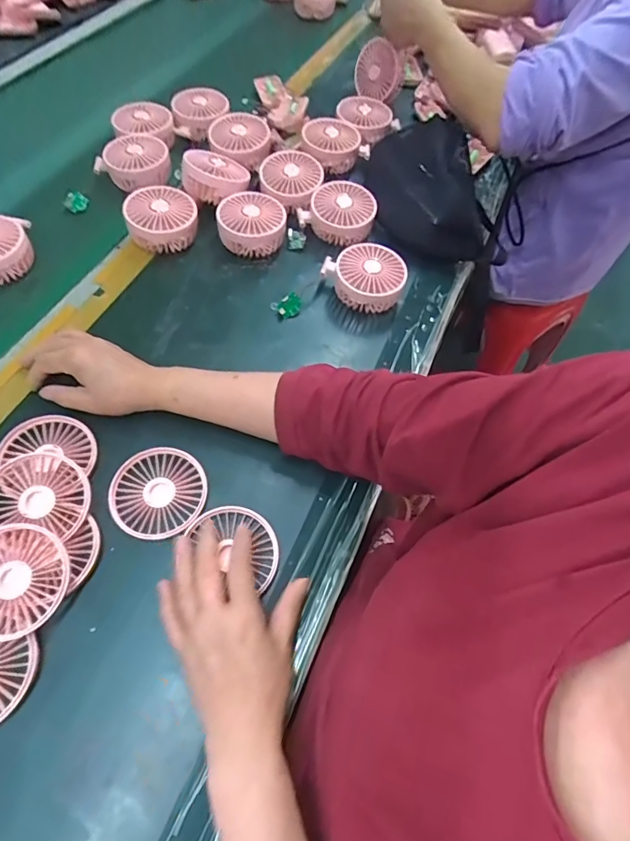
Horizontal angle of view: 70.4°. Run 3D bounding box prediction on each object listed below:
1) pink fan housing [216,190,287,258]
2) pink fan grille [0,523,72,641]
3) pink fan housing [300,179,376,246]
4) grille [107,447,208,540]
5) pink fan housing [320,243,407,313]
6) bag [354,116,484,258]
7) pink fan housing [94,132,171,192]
[{"bbox_3d":[-0.085,-0.263,0.603,0.087,0.051,0.090,4,61,-2],"label":"pink fan housing"},{"bbox_3d":[-0.253,0.132,0.371,0.086,0.016,0.086,26,64,2],"label":"pink fan grille"},{"bbox_3d":[0.035,-0.290,0.624,0.097,0.050,0.089,31,63,13],"label":"pink fan housing"},{"bbox_3d":[-0.152,0.070,0.436,0.087,0.011,0.088,2,61,-3],"label":"grille"},{"bbox_3d":[0.061,-0.182,0.569,0.106,0.048,0.084,21,61,8],"label":"pink fan housing"},{"bbox_3d":[0.154,-0.350,0.637,0.167,0.073,0.234,2,61,-3],"label":"bag"},{"bbox_3d":[-0.262,-0.382,0.657,0.102,0.039,0.090,28,63,11],"label":"pink fan housing"}]

